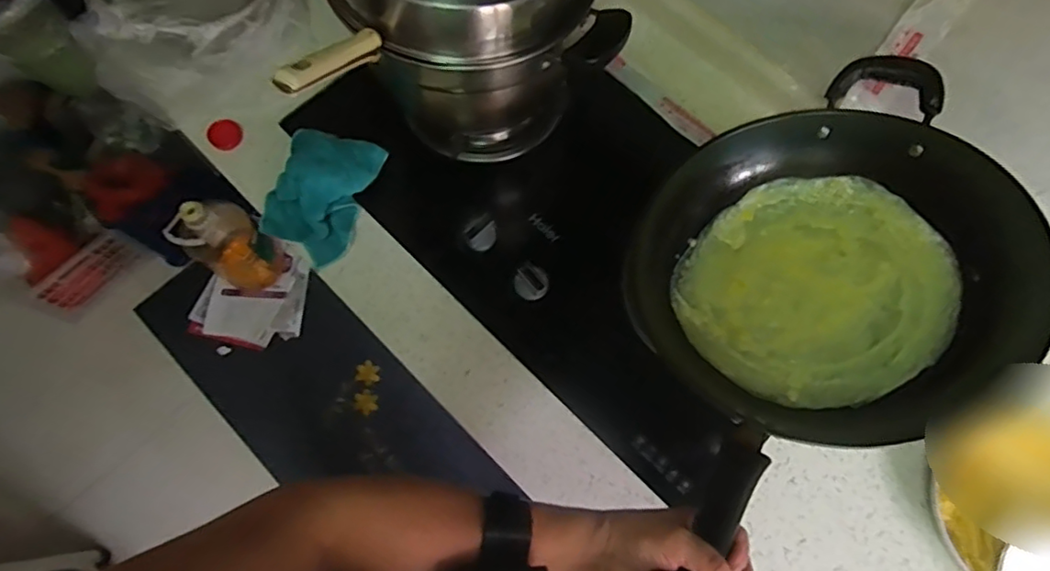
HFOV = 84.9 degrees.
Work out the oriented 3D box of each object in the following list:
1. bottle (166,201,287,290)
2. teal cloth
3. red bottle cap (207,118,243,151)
[{"bbox_3d":[-0.735,-0.108,1.428,0.142,0.349,0.164,34,75,10],"label":"bottle"},{"bbox_3d":[-0.255,-0.120,0.717,0.118,0.057,0.163,25,73,8],"label":"teal cloth"},{"bbox_3d":[-0.400,-0.202,0.765,0.042,0.017,0.043,0,72,0],"label":"red bottle cap"}]

